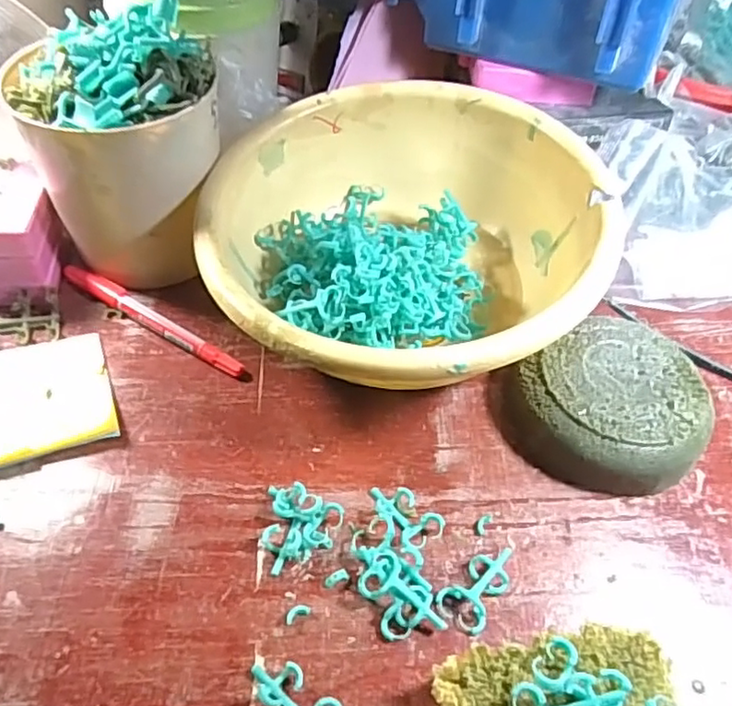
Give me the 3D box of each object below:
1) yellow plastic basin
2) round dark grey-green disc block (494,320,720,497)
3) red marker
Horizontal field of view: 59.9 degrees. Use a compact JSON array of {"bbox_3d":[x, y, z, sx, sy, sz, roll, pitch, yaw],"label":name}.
[{"bbox_3d":[0.020,-0.062,0.378,0.214,0.097,0.218,3,50,-3],"label":"yellow plastic basin"},{"bbox_3d":[0.132,0.029,0.351,0.101,0.035,0.095,3,50,-3],"label":"round dark grey-green disc block"},{"bbox_3d":[-0.131,-0.021,0.390,0.140,0.010,0.014,28,53,18],"label":"red marker"}]

